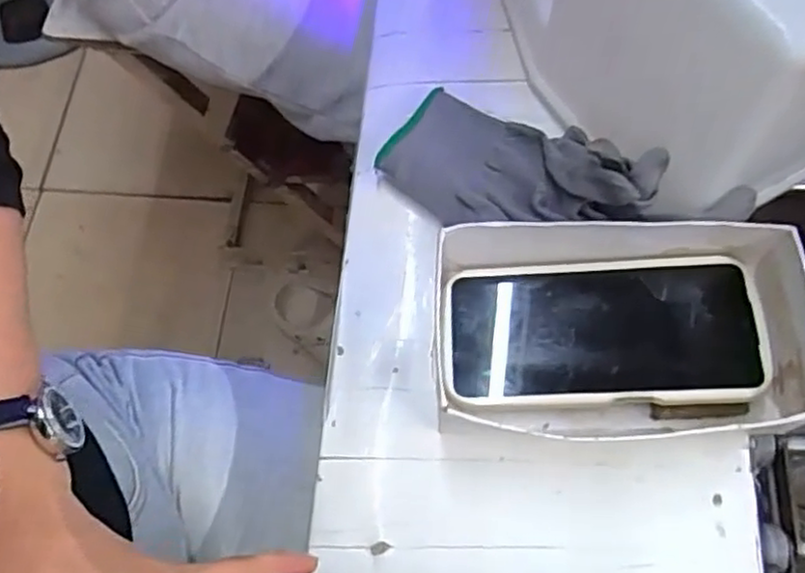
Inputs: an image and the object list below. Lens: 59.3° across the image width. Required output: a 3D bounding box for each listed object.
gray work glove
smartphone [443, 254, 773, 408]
[{"bbox_3d":[0.069,-0.072,0.420,0.162,0.038,0.085,12,67,23],"label":"gray work glove"},{"bbox_3d":[0.106,0.024,0.387,0.164,0.007,0.080,-3,62,8],"label":"smartphone"}]

